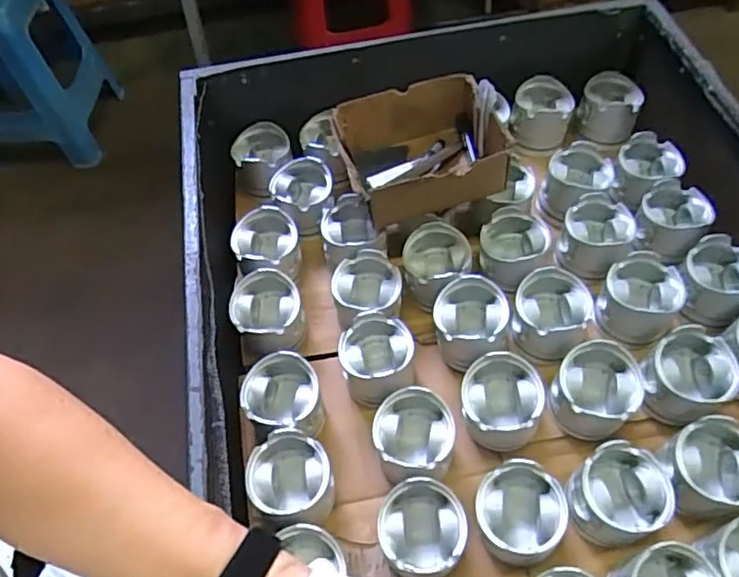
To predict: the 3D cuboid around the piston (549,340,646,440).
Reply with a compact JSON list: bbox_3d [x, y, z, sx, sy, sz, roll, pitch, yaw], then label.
[{"bbox_3d":[0.267,0.125,0.722,0.090,0.084,0.104,24,62,18],"label":"piston"}]

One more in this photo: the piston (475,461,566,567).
[{"bbox_3d":[0.161,0.245,0.664,0.092,0.079,0.093,-1,57,3],"label":"piston"}]

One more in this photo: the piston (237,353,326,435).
[{"bbox_3d":[-0.106,0.141,0.746,0.091,0.077,0.092,-2,57,3],"label":"piston"}]

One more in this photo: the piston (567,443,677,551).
[{"bbox_3d":[0.272,0.231,0.666,0.096,0.077,0.090,-2,57,3],"label":"piston"}]

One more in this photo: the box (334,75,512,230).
[{"bbox_3d":[0.071,-0.185,0.839,0.204,0.108,0.167,-12,57,-4],"label":"box"}]

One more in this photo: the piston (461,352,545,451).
[{"bbox_3d":[0.157,0.133,0.724,0.089,0.074,0.093,-2,57,3],"label":"piston"}]

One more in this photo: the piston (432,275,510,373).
[{"bbox_3d":[0.131,0.048,0.782,0.090,0.075,0.096,-2,57,3],"label":"piston"}]

